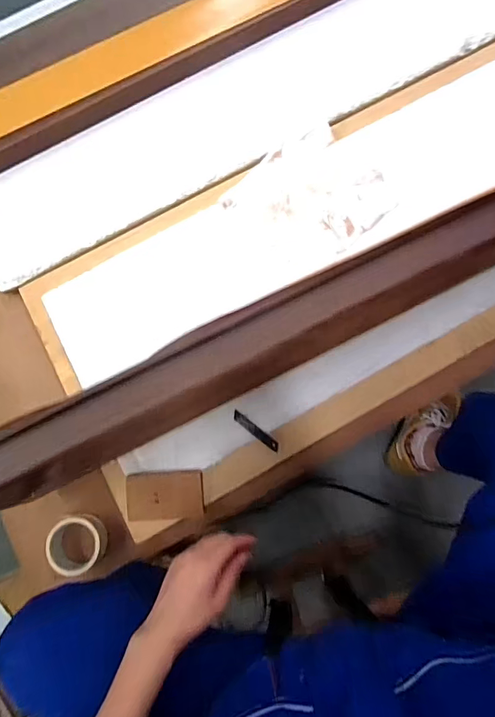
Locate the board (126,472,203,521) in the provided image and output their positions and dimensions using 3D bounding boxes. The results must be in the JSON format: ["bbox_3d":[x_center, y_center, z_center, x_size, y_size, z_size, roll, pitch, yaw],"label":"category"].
[{"bbox_3d":[-0.147,0.248,0.706,0.133,0.009,0.082,-1,86,-8],"label":"board"}]

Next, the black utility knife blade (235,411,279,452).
[{"bbox_3d":[0.016,0.133,0.717,0.101,0.004,0.017,37,88,4],"label":"black utility knife blade"}]

